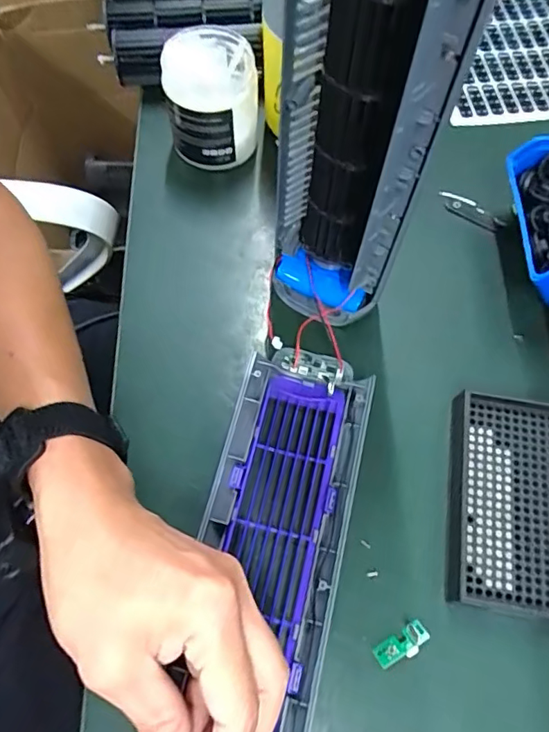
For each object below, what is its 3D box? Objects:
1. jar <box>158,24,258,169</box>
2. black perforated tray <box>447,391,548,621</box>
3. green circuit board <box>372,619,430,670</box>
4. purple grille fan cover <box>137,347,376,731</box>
[{"bbox_3d":[-0.051,-0.219,0.448,0.071,0.088,0.076,3,67,0],"label":"jar"},{"bbox_3d":[0.162,0.088,0.345,0.092,0.017,0.135,9,67,3],"label":"black perforated tray"},{"bbox_3d":[0.075,0.166,0.314,0.034,0.004,0.015,-27,70,-12],"label":"green circuit board"},{"bbox_3d":[-0.006,0.124,0.321,0.093,0.027,0.297,11,66,4],"label":"purple grille fan cover"}]

